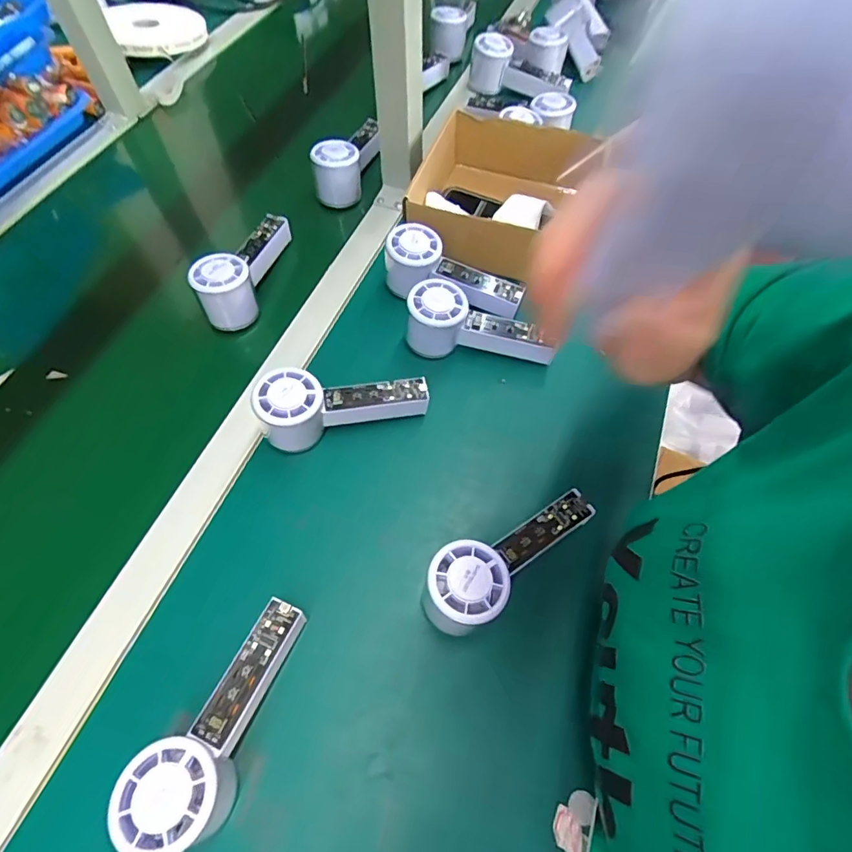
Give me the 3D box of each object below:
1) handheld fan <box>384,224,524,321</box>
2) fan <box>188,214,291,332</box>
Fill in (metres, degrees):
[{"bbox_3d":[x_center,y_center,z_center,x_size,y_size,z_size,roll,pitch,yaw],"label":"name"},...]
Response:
[{"bbox_3d":[0.027,-0.156,0.526,0.152,0.059,0.056,22,58,-3],"label":"handheld fan"},{"bbox_3d":[-0.197,-0.178,0.534,0.059,0.055,0.155,12,60,4],"label":"fan"}]

